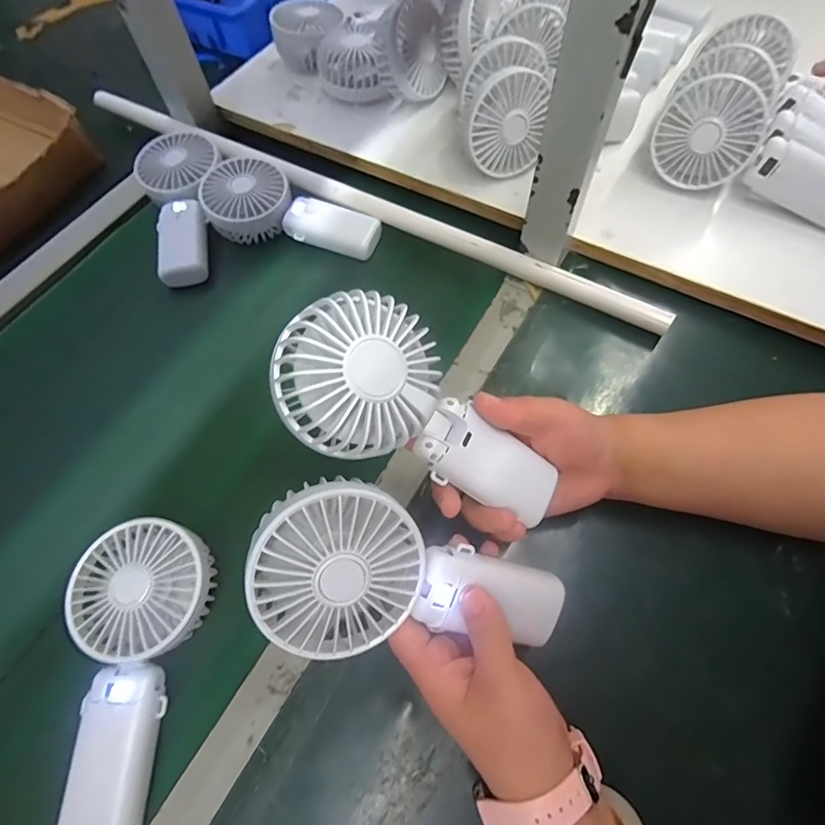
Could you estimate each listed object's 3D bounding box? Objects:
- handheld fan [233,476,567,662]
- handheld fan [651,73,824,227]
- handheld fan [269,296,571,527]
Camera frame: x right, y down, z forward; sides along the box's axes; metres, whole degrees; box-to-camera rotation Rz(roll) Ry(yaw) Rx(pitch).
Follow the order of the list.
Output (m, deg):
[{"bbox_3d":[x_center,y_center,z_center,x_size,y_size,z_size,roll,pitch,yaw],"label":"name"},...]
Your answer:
[{"bbox_3d":[-0.003,0.098,0.271,0.181,0.040,0.085,29,88,-23],"label":"handheld fan"},{"bbox_3d":[0.311,-0.229,0.432,0.187,0.088,0.046,28,69,13],"label":"handheld fan"},{"bbox_3d":[0.010,0.005,0.271,0.177,0.037,0.079,32,67,-23],"label":"handheld fan"}]

